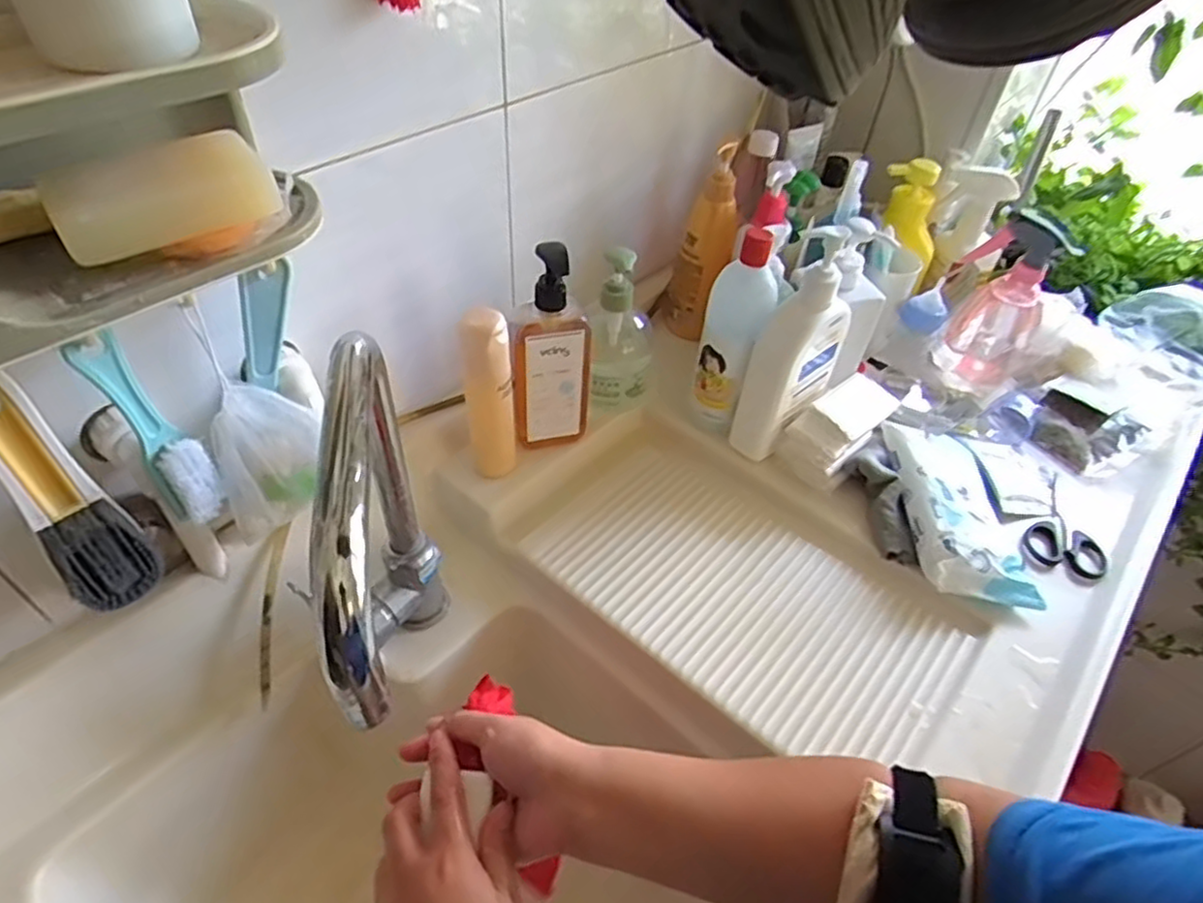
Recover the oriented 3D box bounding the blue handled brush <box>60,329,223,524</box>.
[{"bbox_3d":[-0.270,-0.011,0.424,0.027,0.135,0.030,19,48,12],"label":"blue handled brush"}]

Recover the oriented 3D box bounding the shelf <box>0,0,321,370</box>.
[{"bbox_3d":[-0.255,-0.119,0.310,0.103,0.090,0.237,32,53,23],"label":"shelf"}]

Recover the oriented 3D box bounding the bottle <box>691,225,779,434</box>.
[{"bbox_3d":[0.125,-0.111,0.661,0.060,0.192,0.048,30,52,22],"label":"bottle"}]

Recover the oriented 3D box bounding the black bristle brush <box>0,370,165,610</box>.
[{"bbox_3d":[-0.312,0.030,0.402,0.028,0.168,0.046,36,54,26],"label":"black bristle brush"}]

